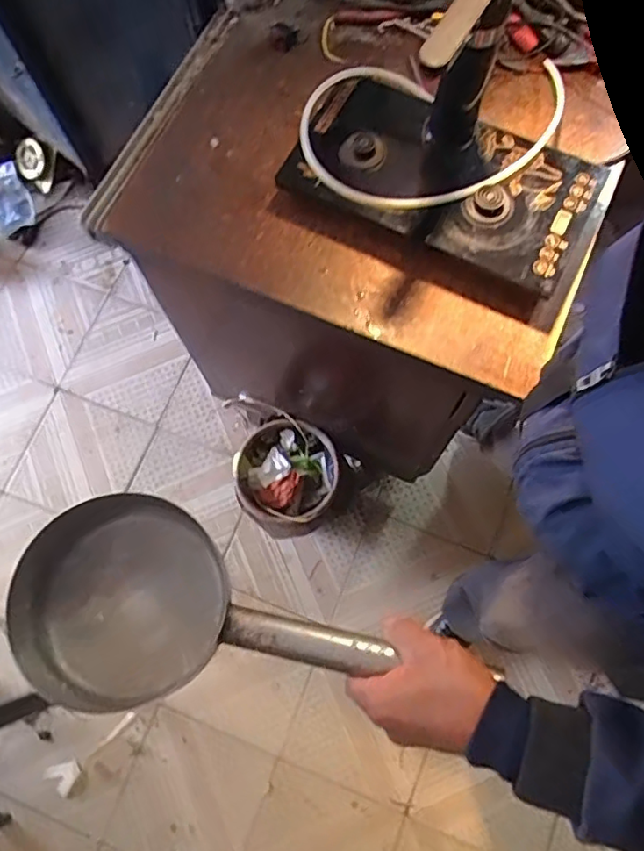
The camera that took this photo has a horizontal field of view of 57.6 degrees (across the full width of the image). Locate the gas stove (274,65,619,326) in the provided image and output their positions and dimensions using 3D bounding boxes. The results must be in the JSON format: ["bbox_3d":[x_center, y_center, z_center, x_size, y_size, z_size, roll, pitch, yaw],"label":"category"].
[{"bbox_3d":[0.156,-0.322,0.752,0.395,0.066,0.213,27,75,10],"label":"gas stove"}]

